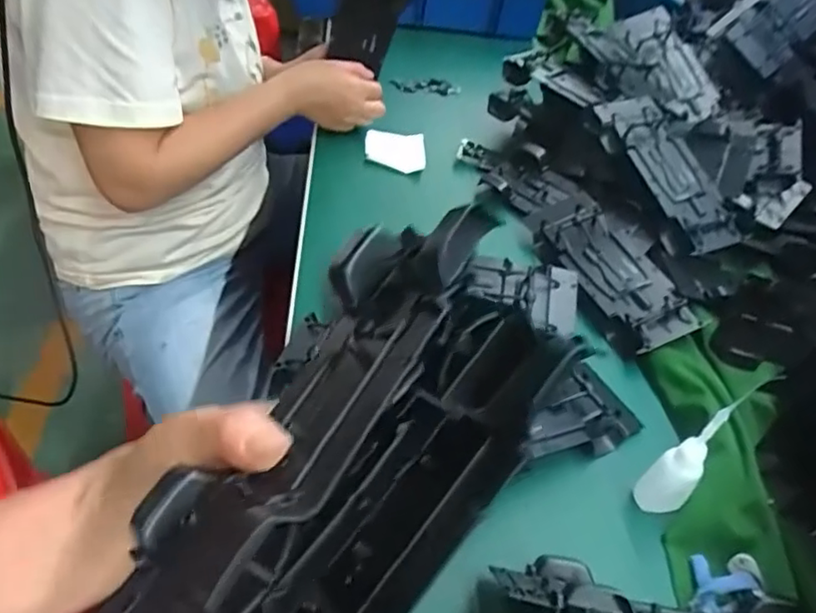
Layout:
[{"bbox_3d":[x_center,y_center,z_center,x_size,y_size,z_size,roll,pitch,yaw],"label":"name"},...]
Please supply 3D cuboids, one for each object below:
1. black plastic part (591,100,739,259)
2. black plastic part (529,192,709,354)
[{"bbox_3d":[0.264,-0.141,0.634,0.066,0.022,0.194,-14,65,-18],"label":"black plastic part"},{"bbox_3d":[0.184,-0.043,0.576,0.064,0.020,0.194,-12,48,-22],"label":"black plastic part"}]

